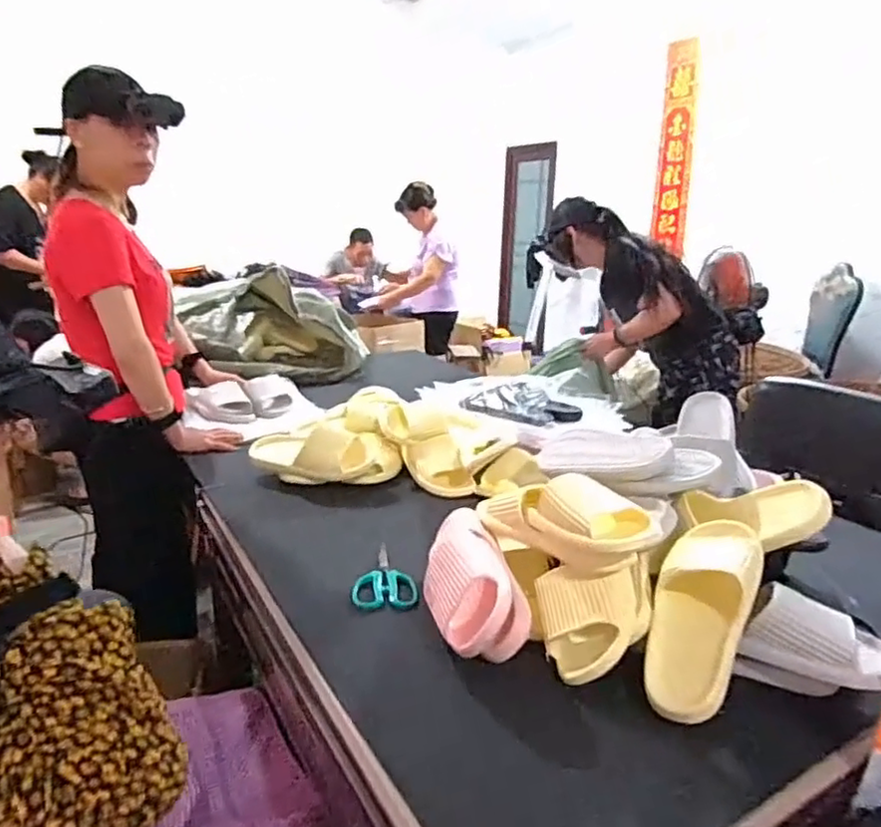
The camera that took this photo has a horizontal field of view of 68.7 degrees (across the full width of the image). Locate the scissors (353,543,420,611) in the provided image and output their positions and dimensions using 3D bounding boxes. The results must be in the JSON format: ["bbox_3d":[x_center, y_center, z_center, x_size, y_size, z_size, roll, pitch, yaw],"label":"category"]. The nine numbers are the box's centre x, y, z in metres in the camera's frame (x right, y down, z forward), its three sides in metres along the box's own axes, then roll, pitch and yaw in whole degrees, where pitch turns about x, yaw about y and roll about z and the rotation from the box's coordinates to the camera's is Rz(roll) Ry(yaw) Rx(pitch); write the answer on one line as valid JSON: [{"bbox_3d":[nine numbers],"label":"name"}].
[{"bbox_3d":[-0.082,0.229,0.901,0.086,0.016,0.148,-2,17,-12],"label":"scissors"}]

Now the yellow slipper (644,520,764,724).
[{"bbox_3d":[0.284,0.206,0.702,0.099,0.059,0.249,11,52,29],"label":"yellow slipper"}]

